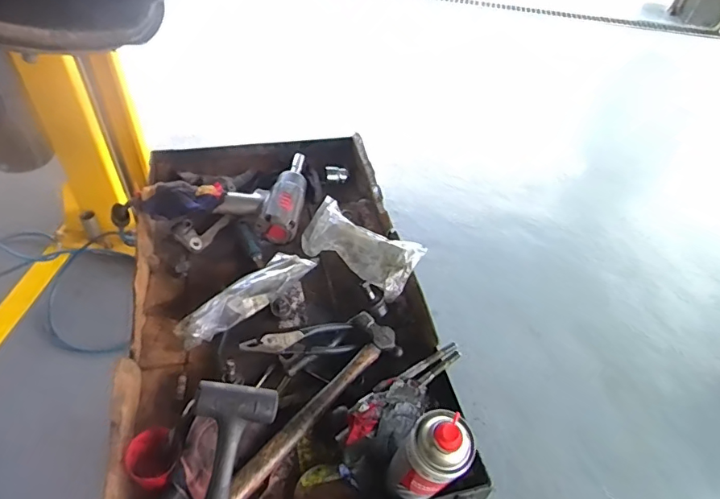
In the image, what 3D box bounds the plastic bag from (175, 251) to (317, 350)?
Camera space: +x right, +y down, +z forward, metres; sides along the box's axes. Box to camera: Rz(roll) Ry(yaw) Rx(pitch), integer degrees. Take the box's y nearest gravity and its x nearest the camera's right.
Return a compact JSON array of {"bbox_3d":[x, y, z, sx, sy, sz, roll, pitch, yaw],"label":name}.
[{"bbox_3d":[-0.186,0.076,0.796,0.239,0.052,0.069,-30,56,-29],"label":"plastic bag"}]

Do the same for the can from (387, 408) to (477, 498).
[{"bbox_3d":[0.076,0.240,0.536,0.068,0.192,0.057,34,52,24],"label":"can"}]

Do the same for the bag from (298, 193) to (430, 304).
[{"bbox_3d":[-0.006,-0.011,0.874,0.242,0.064,0.104,33,52,24],"label":"bag"}]

